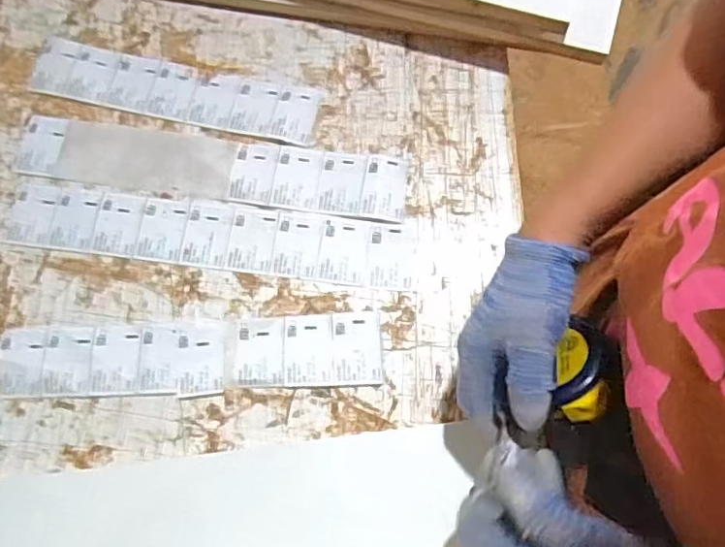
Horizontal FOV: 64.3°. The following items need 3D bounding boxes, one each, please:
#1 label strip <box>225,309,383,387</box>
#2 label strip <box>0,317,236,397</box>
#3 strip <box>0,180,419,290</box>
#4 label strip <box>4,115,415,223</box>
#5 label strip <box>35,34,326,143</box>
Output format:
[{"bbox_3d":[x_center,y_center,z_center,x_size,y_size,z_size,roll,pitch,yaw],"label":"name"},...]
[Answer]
[{"bbox_3d":[-0.049,0.063,0.477,0.127,0.005,0.060,-3,74,0],"label":"label strip"},{"bbox_3d":[-0.210,0.070,0.481,0.194,0.007,0.062,0,74,1],"label":"label strip"},{"bbox_3d":[-0.138,-0.034,0.510,0.366,0.004,0.059,7,76,5],"label":"strip"},{"bbox_3d":[-0.143,-0.099,0.526,0.360,0.005,0.060,8,75,5],"label":"label strip"},{"bbox_3d":[-0.179,-0.173,0.544,0.278,0.006,0.057,13,76,6],"label":"label strip"}]

